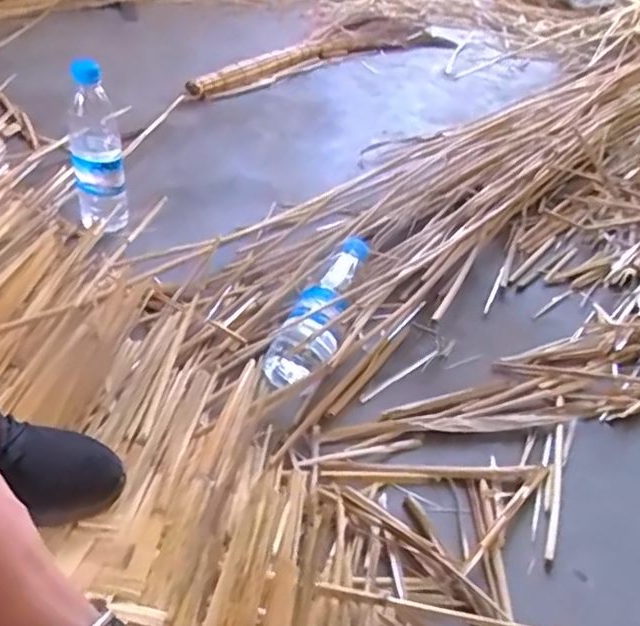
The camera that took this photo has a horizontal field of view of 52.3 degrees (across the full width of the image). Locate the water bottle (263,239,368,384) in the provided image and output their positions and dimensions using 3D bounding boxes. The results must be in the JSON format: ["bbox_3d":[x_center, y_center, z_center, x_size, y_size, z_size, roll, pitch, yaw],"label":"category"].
[{"bbox_3d":[0.001,-0.009,0.743,0.068,0.053,0.238,13,39,10],"label":"water bottle"}]

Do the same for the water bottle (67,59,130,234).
[{"bbox_3d":[-0.293,-0.215,0.850,0.066,0.196,0.068,-12,41,-20],"label":"water bottle"}]

